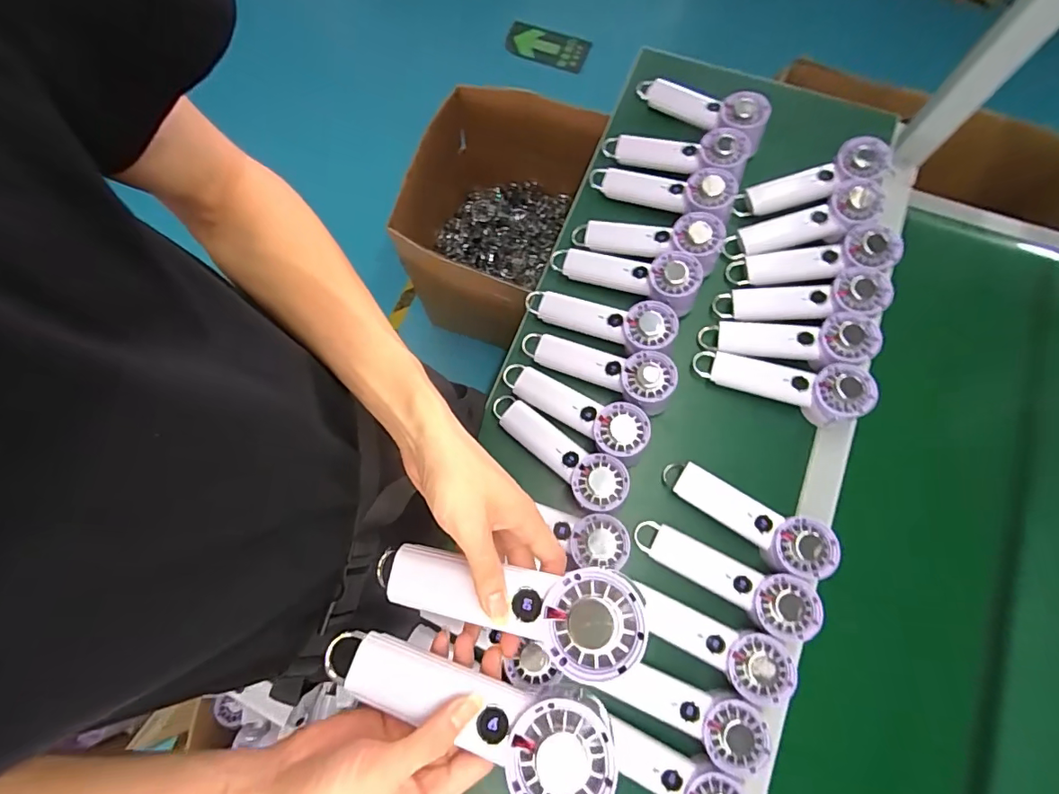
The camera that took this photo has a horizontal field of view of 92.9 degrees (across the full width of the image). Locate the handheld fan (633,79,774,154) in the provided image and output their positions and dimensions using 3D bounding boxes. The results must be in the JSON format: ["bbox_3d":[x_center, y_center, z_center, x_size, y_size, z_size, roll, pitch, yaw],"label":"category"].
[{"bbox_3d":[0.246,-0.417,0.727,0.206,0.041,0.065,37,78,29],"label":"handheld fan"}]

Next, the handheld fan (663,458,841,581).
[{"bbox_3d":[0.243,0.135,0.572,0.193,0.049,0.068,30,77,25],"label":"handheld fan"}]

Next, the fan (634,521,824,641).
[{"bbox_3d":[0.211,0.195,0.553,0.193,0.033,0.059,23,75,27],"label":"fan"}]

